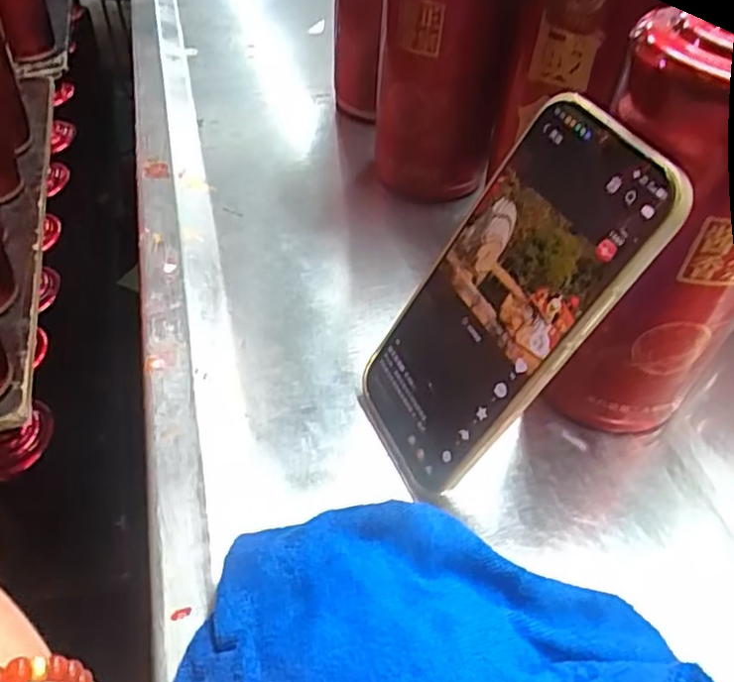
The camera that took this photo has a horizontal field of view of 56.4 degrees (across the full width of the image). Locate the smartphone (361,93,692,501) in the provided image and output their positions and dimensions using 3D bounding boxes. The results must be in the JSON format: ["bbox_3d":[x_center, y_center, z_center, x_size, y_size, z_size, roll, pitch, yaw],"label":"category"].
[{"bbox_3d":[0.050,-0.011,0.271,0.006,0.162,0.077,6,40,-39],"label":"smartphone"}]

